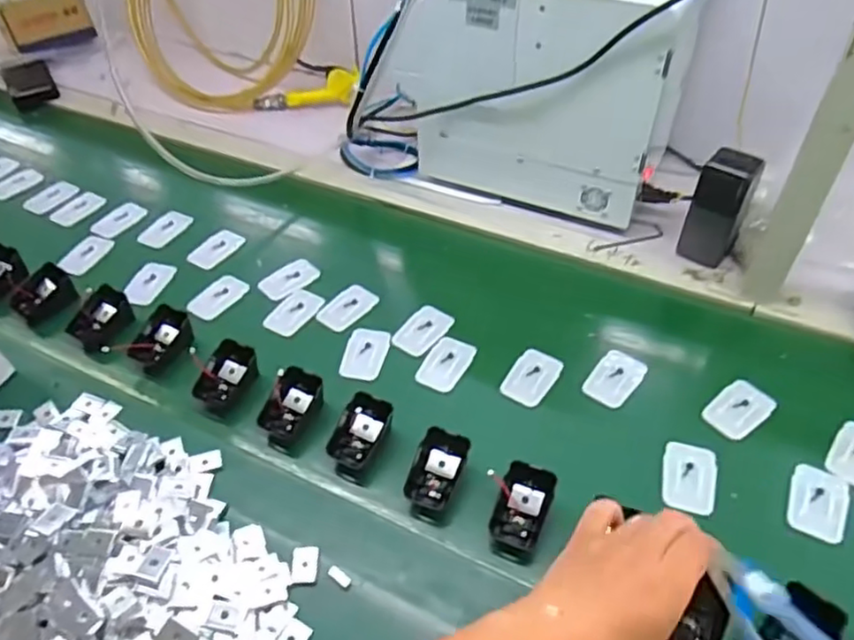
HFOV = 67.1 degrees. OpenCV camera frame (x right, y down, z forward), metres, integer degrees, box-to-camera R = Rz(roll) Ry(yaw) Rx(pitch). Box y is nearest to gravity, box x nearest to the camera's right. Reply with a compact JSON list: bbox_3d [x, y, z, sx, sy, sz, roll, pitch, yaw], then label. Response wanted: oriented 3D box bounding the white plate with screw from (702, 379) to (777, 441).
[{"bbox_3d":[0.308,0.087,0.635,0.070,0.007,0.046,-29,53,-28],"label":"white plate with screw"}]

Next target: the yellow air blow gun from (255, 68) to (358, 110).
[{"bbox_3d":[-0.195,-0.369,1.045,0.169,0.060,0.031,3,45,-1],"label":"yellow air blow gun"}]

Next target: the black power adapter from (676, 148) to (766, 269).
[{"bbox_3d":[0.337,-0.126,0.746,0.063,0.130,0.047,24,51,25],"label":"black power adapter"}]

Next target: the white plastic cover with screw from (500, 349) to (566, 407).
[{"bbox_3d":[0.110,0.060,0.674,0.044,0.009,0.067,27,50,22],"label":"white plastic cover with screw"}]

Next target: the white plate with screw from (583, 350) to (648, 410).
[{"bbox_3d":[0.196,0.060,0.669,0.046,0.007,0.068,30,51,24],"label":"white plate with screw"}]

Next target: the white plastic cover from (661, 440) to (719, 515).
[{"bbox_3d":[0.239,0.143,0.587,0.047,0.004,0.067,17,47,13],"label":"white plastic cover"}]

